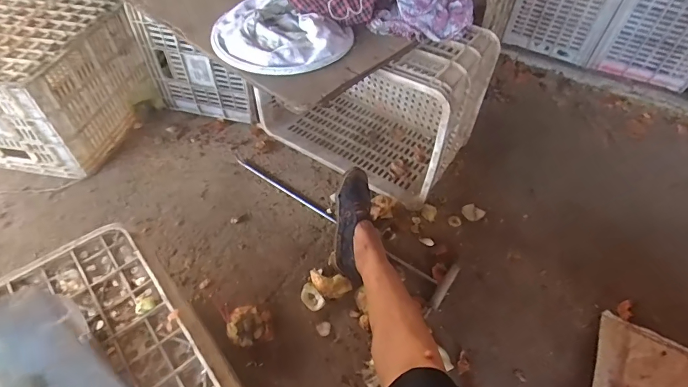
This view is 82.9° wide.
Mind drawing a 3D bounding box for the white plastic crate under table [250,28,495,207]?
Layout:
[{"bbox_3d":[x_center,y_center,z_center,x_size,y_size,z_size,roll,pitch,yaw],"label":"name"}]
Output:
[{"bbox_3d":[0.058,-0.247,0.950,0.486,0.328,0.267,28,54,19],"label":"white plastic crate under table"}]

